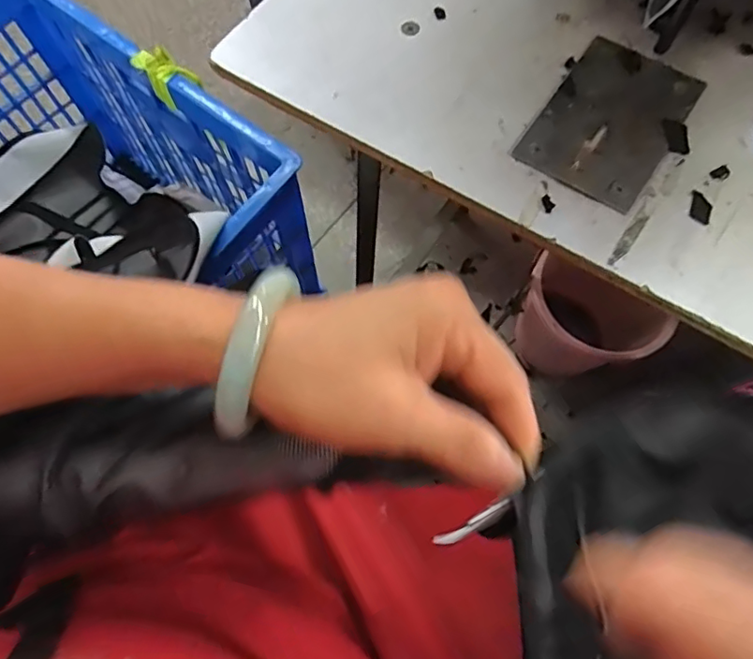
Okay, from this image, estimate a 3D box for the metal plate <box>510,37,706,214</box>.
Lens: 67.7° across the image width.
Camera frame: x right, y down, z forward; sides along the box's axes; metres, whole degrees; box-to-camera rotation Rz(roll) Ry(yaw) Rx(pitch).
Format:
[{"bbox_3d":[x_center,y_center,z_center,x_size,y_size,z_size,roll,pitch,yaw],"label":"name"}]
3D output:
[{"bbox_3d":[0.179,-0.161,0.427,0.093,0.004,0.141,32,73,13],"label":"metal plate"}]

